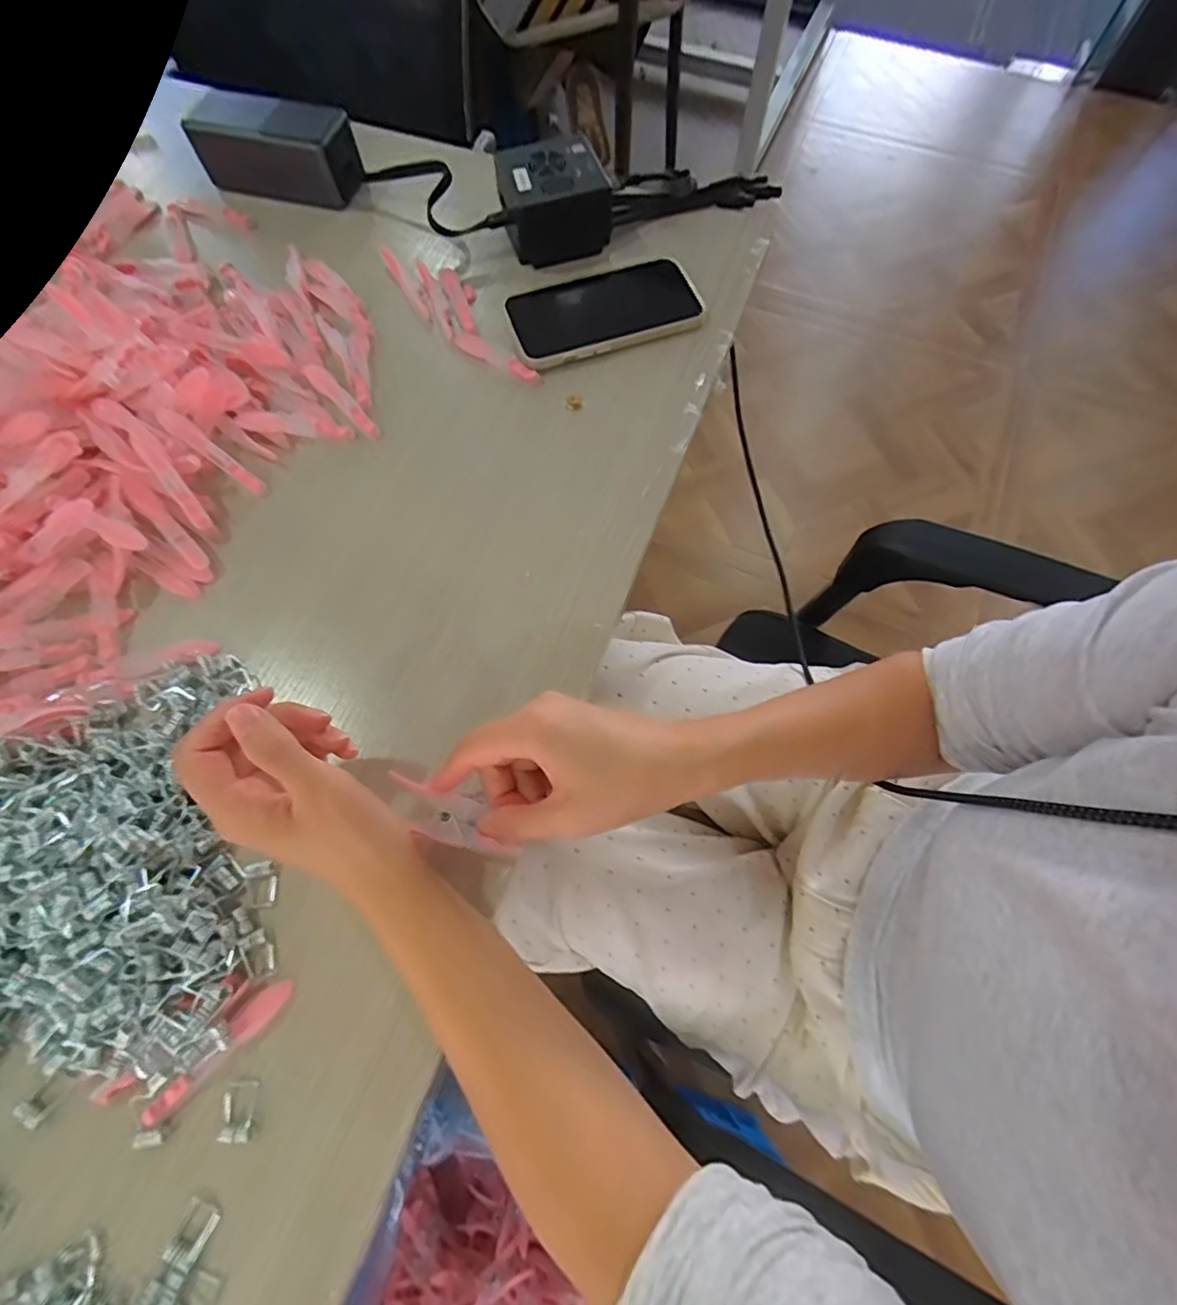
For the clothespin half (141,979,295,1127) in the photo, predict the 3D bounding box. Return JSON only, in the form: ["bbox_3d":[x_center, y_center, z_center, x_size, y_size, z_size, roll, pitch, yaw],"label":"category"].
[{"bbox_3d":[-0.180,0.194,0.285,0.014,0.010,0.079,42,74,13],"label":"clothespin half"}]

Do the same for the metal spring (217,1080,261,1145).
[{"bbox_3d":[-0.167,0.219,0.279,0.017,0.004,0.024,-1,69,-2],"label":"metal spring"}]

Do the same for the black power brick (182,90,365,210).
[{"bbox_3d":[-0.262,-0.423,0.492,0.134,0.049,0.056,18,70,5],"label":"black power brick"}]

